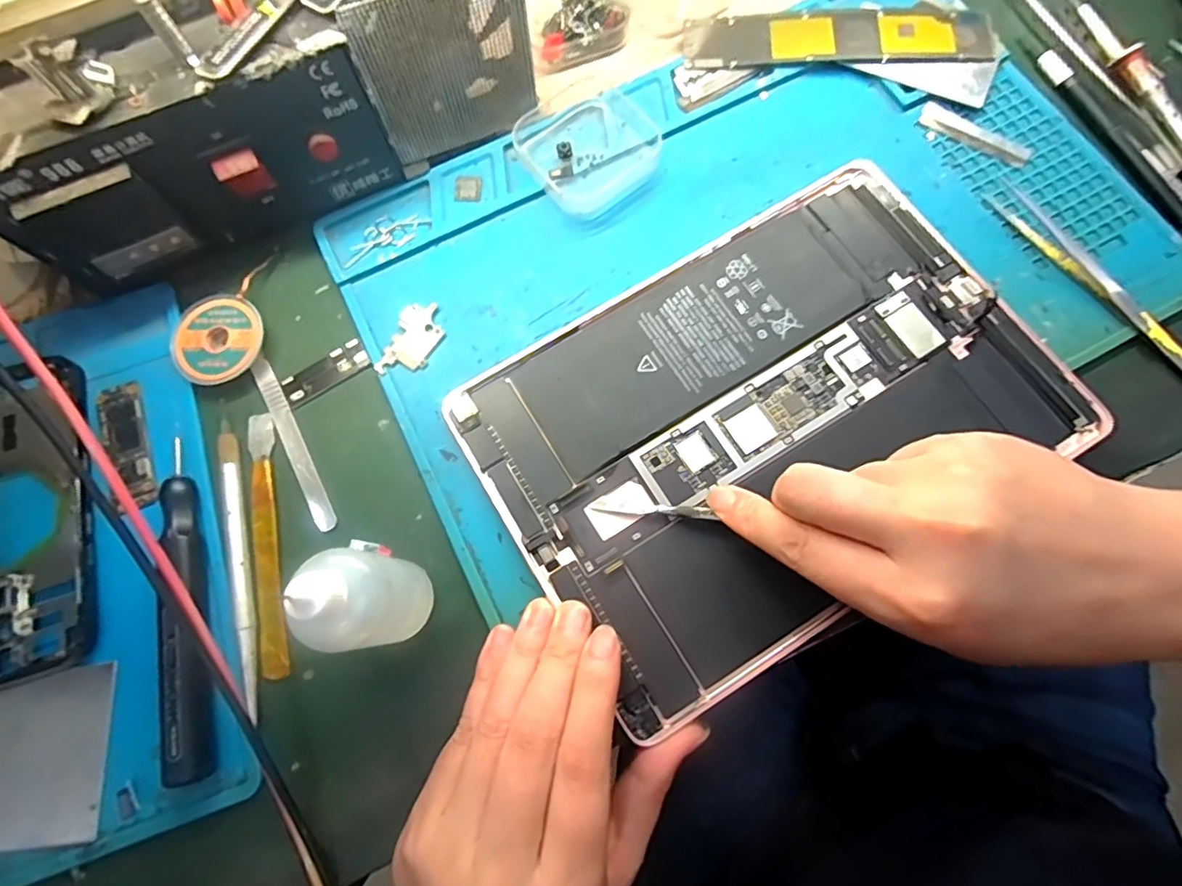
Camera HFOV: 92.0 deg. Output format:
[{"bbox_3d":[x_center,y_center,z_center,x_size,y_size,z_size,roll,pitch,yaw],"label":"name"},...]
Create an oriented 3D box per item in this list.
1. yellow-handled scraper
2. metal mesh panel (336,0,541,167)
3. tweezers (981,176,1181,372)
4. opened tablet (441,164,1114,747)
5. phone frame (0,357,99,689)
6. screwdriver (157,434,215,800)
[{"bbox_3d":[-0.146,0.041,0.256,0.011,0.006,0.117,-13,75,-2],"label":"yellow-handled scraper"},{"bbox_3d":[-0.065,-0.176,0.271,0.080,0.082,0.010,-25,76,-5],"label":"metal mesh panel"},{"bbox_3d":[0.242,-0.077,0.270,0.016,0.012,0.133,-32,77,-7],"label":"tweezers"},{"bbox_3d":[0.078,-0.014,0.259,0.243,0.011,0.172,-31,77,-7],"label":"opened tablet"},{"bbox_3d":[-0.260,0.032,0.256,0.075,0.007,0.145,-17,75,-3],"label":"phone frame"},{"bbox_3d":[-0.171,0.068,0.241,0.014,0.017,0.136,-13,75,-2],"label":"screwdriver"}]

